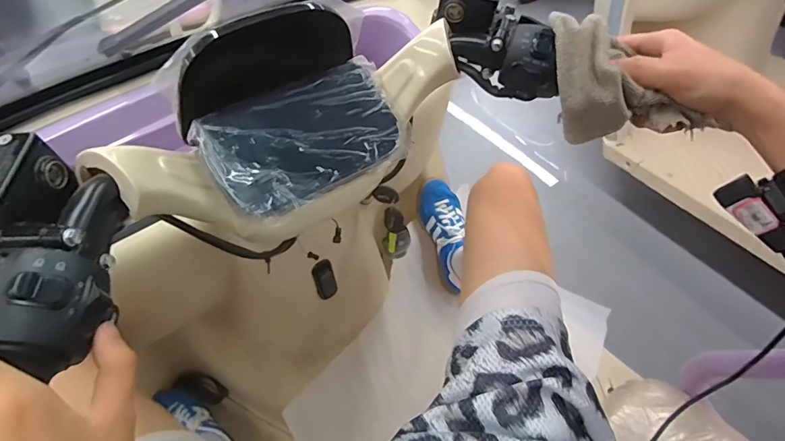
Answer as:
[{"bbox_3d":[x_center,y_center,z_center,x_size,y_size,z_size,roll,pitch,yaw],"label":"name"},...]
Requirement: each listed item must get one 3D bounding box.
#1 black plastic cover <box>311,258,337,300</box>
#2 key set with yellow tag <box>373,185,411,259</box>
[{"bbox_3d":[-0.096,0.085,0.649,0.031,0.069,0.016,-25,55,-19],"label":"black plastic cover"},{"bbox_3d":[0.002,0.005,0.658,0.041,0.133,0.030,-19,53,-14],"label":"key set with yellow tag"}]

